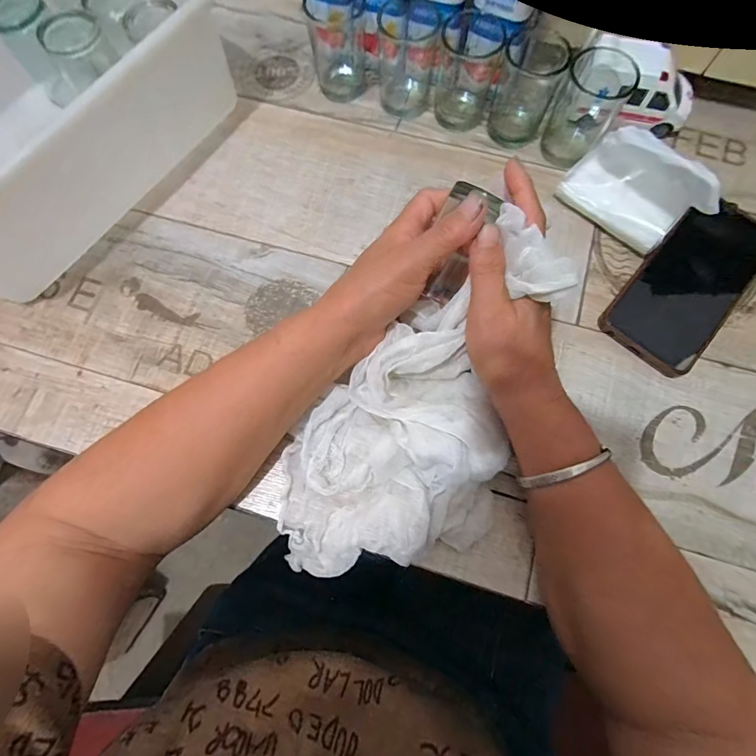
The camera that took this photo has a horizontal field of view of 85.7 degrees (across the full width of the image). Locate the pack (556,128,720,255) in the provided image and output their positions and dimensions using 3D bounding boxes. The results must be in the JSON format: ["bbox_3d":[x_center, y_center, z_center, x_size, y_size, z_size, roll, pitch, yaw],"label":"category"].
[{"bbox_3d":[0.211,-0.156,0.332,0.099,0.071,0.044,43,80,11],"label":"pack"}]

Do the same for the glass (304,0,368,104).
[{"bbox_3d":[-0.037,-0.314,0.381,0.049,0.067,0.053,-8,75,-1],"label":"glass"}]

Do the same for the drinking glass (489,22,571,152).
[{"bbox_3d":[0.132,-0.257,0.359,0.050,0.071,0.060,19,76,6],"label":"drinking glass"}]

